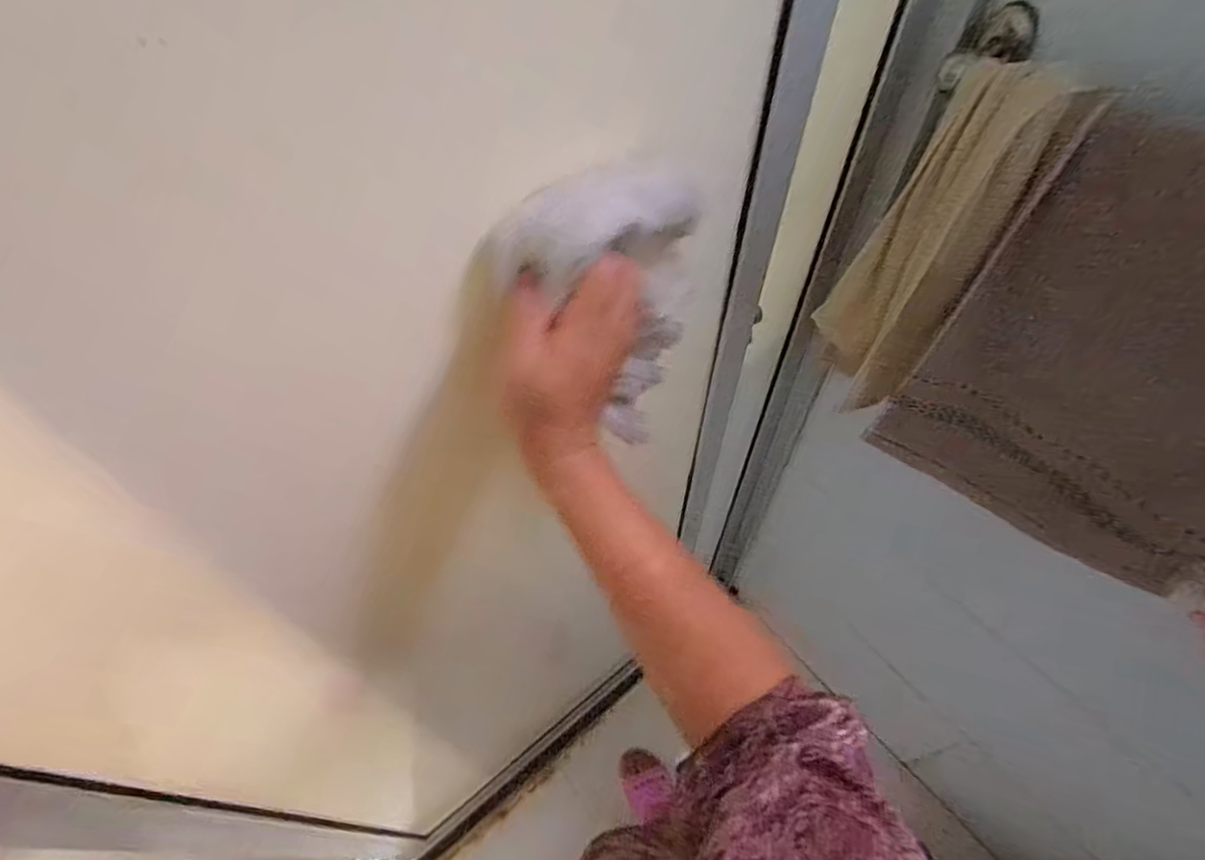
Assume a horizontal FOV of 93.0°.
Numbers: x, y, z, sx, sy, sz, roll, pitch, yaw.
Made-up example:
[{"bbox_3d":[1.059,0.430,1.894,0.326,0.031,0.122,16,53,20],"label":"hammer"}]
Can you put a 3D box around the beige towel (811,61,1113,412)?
[{"bbox_3d":[0.305,-0.166,0.558,0.066,0.321,0.123,-23,56,-15],"label":"beige towel"}]

